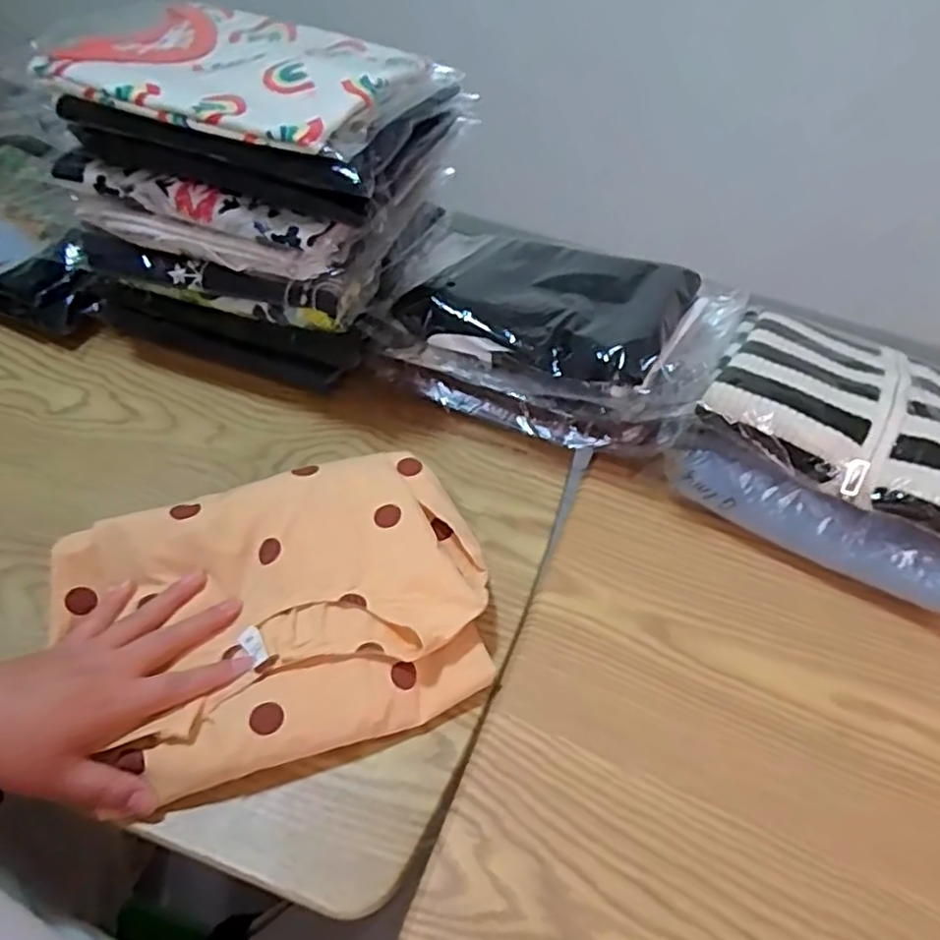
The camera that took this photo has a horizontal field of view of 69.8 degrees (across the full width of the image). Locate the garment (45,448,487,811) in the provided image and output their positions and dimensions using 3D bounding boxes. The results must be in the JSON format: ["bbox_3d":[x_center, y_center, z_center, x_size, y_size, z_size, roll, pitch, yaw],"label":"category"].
[{"bbox_3d":[-0.120,0.088,0.442,0.259,0.046,0.184,-15,53,-19],"label":"garment"}]

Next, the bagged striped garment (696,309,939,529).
[{"bbox_3d":[0.313,-0.043,0.505,0.240,0.039,0.166,27,52,16],"label":"bagged striped garment"}]

